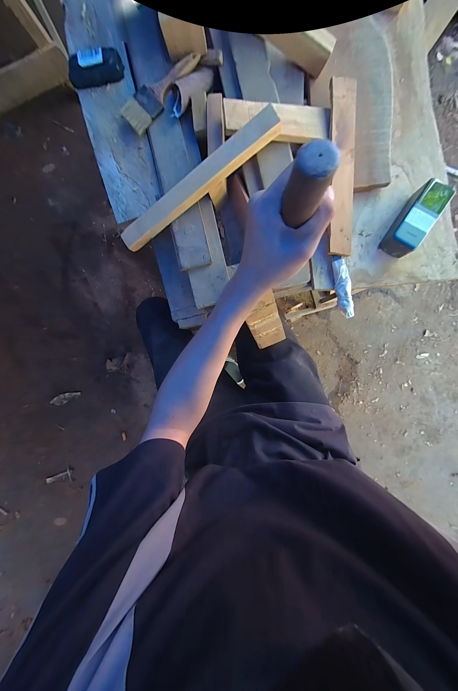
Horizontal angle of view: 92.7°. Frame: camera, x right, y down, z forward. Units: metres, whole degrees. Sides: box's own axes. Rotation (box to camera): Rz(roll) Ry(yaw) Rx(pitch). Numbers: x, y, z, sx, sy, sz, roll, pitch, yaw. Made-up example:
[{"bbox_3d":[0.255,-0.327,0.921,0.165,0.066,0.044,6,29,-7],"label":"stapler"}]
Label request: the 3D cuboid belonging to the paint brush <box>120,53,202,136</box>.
[{"bbox_3d":[-0.132,-0.496,0.418,0.055,0.015,0.179,45,94,2],"label":"paint brush"}]

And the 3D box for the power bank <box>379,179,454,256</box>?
[{"bbox_3d":[0.364,-0.246,0.432,0.053,0.052,0.131,33,94,3],"label":"power bank"}]

